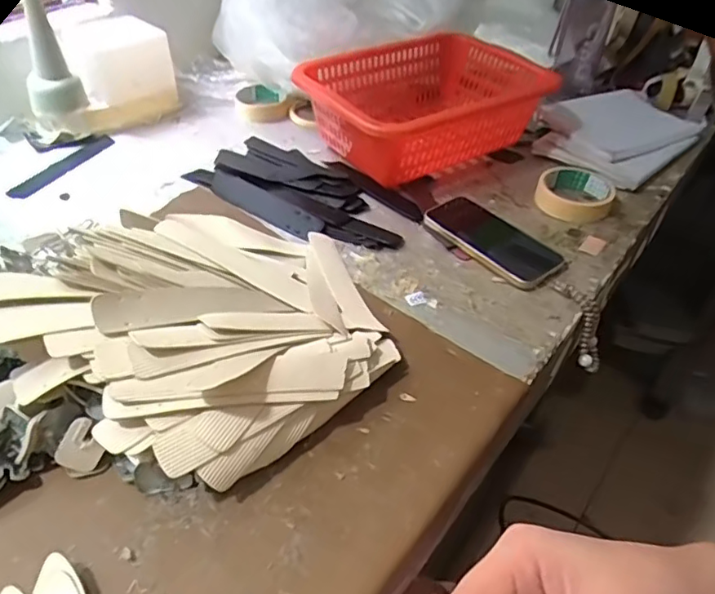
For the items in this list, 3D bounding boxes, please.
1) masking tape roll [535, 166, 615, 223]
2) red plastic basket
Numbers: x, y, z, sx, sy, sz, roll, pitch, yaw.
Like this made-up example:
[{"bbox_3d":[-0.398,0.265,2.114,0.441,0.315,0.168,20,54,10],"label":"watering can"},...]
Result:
[{"bbox_3d":[0.277,-0.132,0.724,0.089,0.032,0.101,19,45,17],"label":"masking tape roll"},{"bbox_3d":[0.078,-0.269,0.790,0.307,0.127,0.230,-27,51,-29],"label":"red plastic basket"}]

